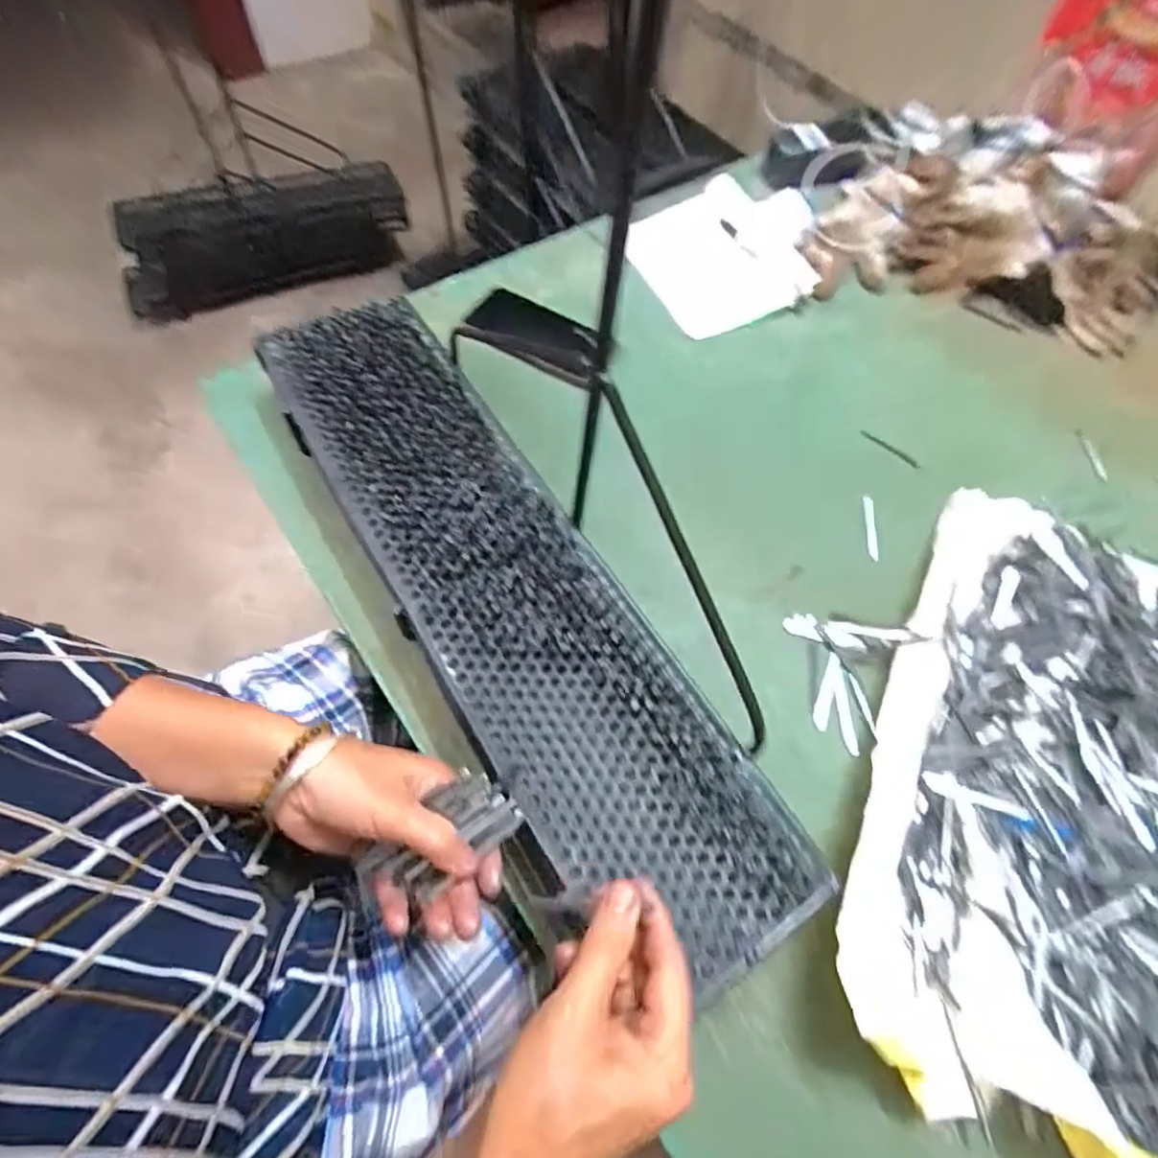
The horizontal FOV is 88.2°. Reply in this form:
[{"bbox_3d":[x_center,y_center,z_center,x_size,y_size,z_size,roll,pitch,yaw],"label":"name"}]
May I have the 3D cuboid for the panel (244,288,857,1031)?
[{"bbox_3d":[-0.065,-0.001,0.442,0.149,0.031,0.578,-31,70,-18],"label":"panel"}]

